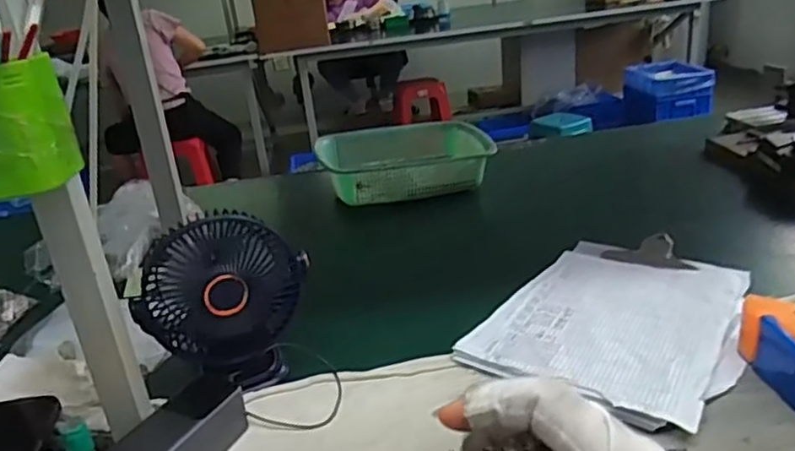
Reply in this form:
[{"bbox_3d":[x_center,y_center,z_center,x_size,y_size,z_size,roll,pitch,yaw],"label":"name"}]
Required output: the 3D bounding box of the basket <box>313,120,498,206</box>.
[{"bbox_3d":[0.010,-0.117,1.202,0.296,0.077,0.202,-10,23,-10],"label":"basket"}]

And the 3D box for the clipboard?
[{"bbox_3d":[0.246,0.094,0.714,0.240,0.023,0.319,13,29,39],"label":"clipboard"}]

